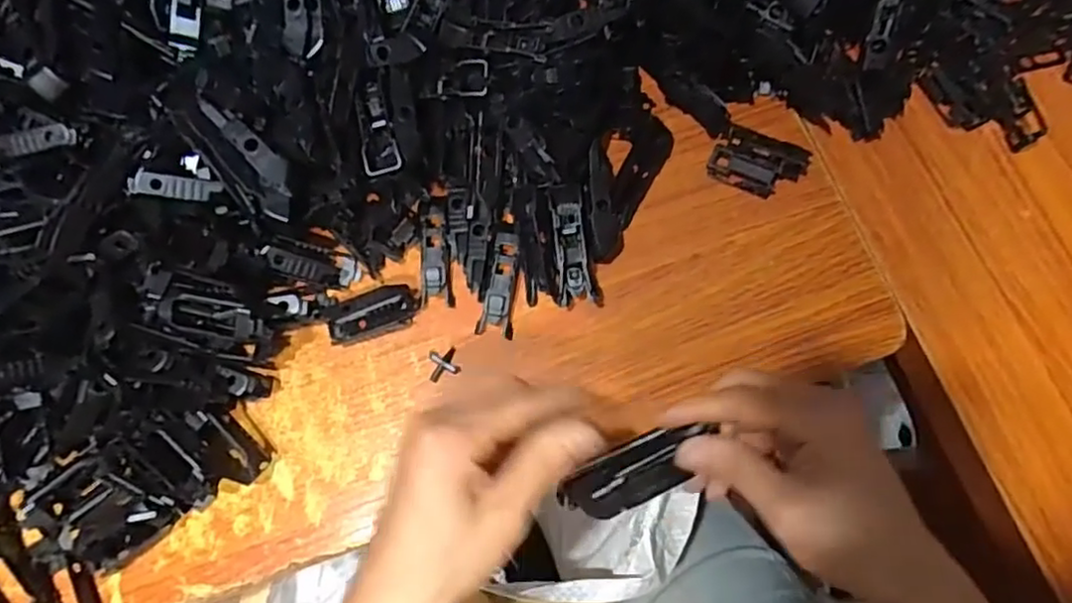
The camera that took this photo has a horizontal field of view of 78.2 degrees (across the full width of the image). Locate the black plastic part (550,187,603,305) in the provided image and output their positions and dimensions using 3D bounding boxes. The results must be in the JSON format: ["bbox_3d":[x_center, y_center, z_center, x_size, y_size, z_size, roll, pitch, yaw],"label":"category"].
[{"bbox_3d":[0.021,-0.032,0.375,0.022,0.018,0.067,-8,90,-1],"label":"black plastic part"}]

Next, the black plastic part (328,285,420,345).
[{"bbox_3d":[-0.095,0.007,0.377,0.053,0.021,0.020,-18,76,-3],"label":"black plastic part"}]

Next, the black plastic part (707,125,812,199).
[{"bbox_3d":[0.133,-0.082,0.395,0.052,0.016,0.033,31,79,8],"label":"black plastic part"}]

